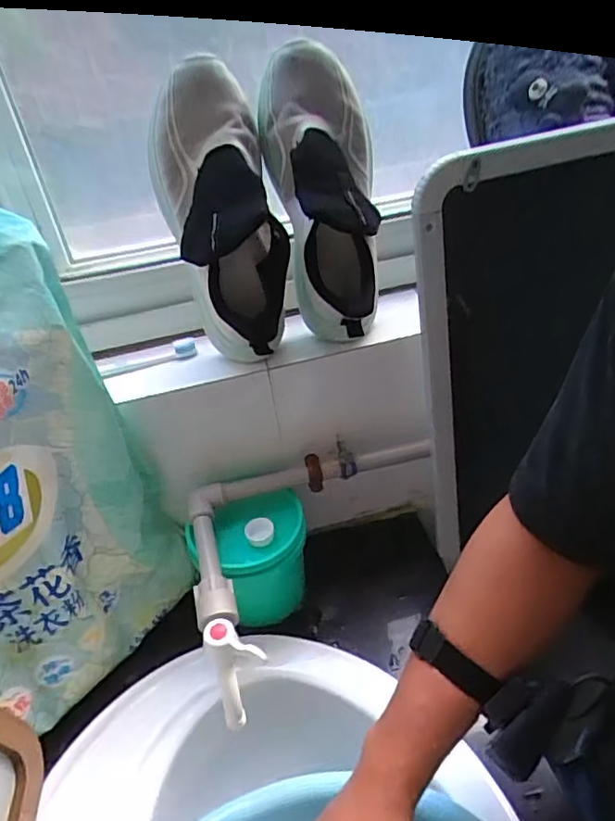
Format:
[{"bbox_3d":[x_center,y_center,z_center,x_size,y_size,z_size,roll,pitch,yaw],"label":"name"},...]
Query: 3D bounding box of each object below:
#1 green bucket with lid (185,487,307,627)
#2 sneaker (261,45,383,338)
[{"bbox_3d":[-0.056,0.174,0.660,0.130,0.140,0.101,-7,38,1],"label":"green bucket with lid"},{"bbox_3d":[0.015,-0.203,0.571,0.088,0.264,0.107,-14,13,-8],"label":"sneaker"}]

